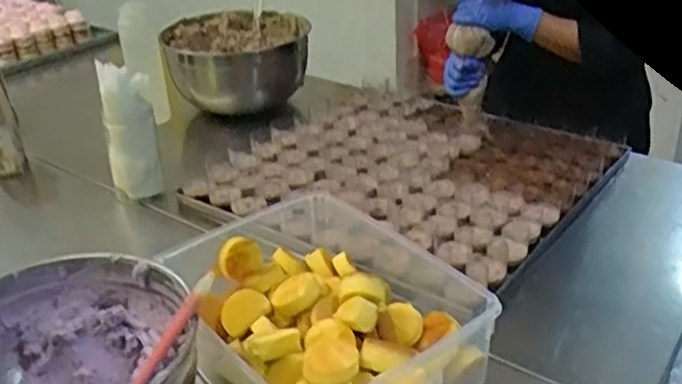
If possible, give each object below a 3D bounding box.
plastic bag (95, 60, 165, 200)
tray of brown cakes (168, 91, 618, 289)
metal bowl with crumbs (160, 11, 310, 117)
[{"bbox_3d":[-0.362,-0.100,1.259,0.087,0.243,0.101,-13,29,-17],"label":"plastic bag"},{"bbox_3d":[0.114,-0.049,1.295,0.592,0.057,0.556,18,36,33],"label":"tray of brown cakes"},{"bbox_3d":[-0.225,-0.290,1.617,0.284,0.167,0.231,3,28,14],"label":"metal bowl with crumbs"}]

